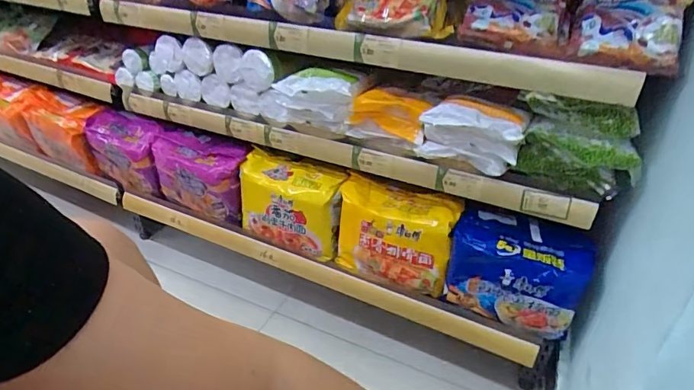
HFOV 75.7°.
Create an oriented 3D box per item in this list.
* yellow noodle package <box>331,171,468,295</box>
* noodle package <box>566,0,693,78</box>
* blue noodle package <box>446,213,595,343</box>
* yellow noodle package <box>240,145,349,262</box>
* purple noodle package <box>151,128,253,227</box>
[{"bbox_3d":[0.081,0.068,0.769,0.198,0.143,0.088,14,35,20],"label":"yellow noodle package"},{"bbox_3d":[0.345,-0.217,0.542,0.121,0.028,0.142,19,78,26],"label":"noodle package"},{"bbox_3d":[0.261,0.116,0.698,0.189,0.137,0.101,15,36,21],"label":"blue noodle package"},{"bbox_3d":[-0.105,0.021,0.837,0.196,0.153,0.077,14,35,20],"label":"yellow noodle package"},{"bbox_3d":[-0.289,-0.040,0.898,0.200,0.139,0.097,13,35,18],"label":"purple noodle package"}]

